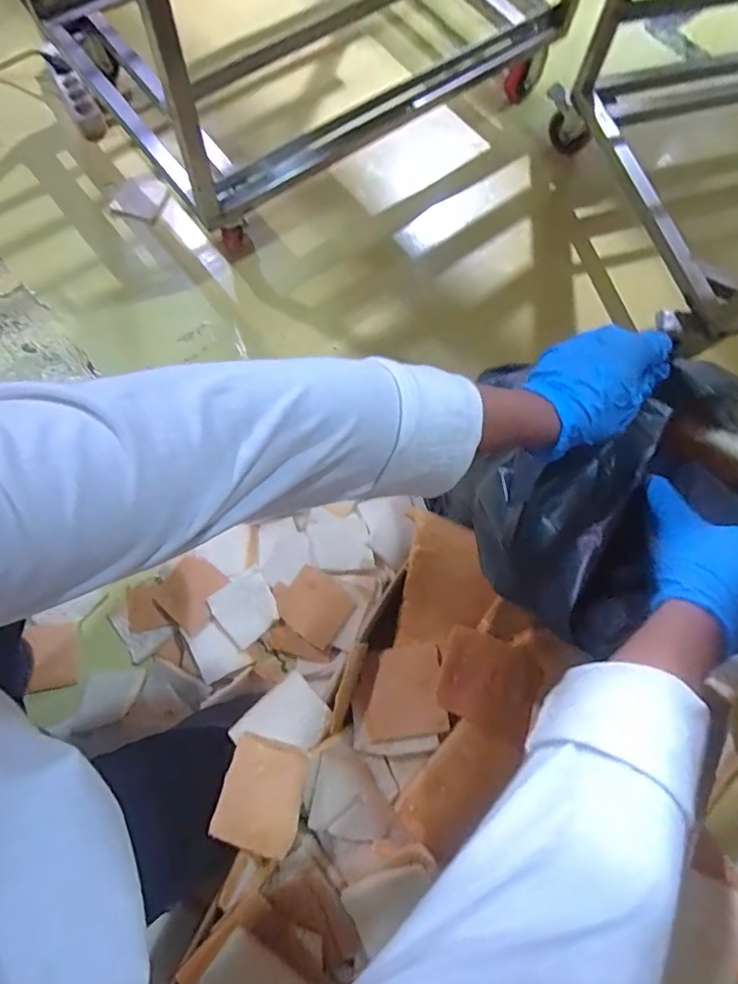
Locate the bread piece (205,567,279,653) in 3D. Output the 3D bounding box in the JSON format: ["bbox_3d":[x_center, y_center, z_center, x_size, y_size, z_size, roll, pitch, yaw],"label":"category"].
[{"bbox_3d":[-0.186,0.176,0.852,0.091,0.023,0.092,-39,77,-14],"label":"bread piece"}]

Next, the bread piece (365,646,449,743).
[{"bbox_3d":[0.041,0.236,0.657,0.091,0.018,0.098,-5,72,-4],"label":"bread piece"}]

